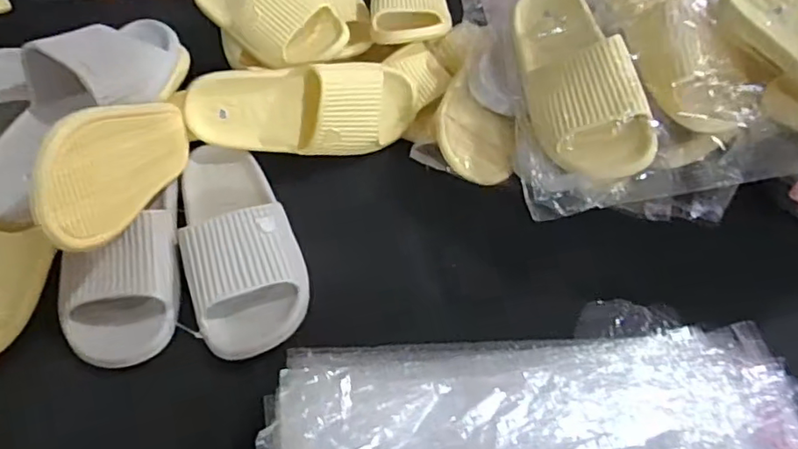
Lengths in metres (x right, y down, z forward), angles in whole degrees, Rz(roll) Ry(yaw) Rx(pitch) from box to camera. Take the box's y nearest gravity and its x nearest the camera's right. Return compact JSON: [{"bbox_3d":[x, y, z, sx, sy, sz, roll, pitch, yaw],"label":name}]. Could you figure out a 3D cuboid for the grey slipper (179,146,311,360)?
[{"bbox_3d":[-0.165,0.010,0.583,0.109,0.059,0.246,-15,54,-12],"label":"grey slipper"}]

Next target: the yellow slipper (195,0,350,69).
[{"bbox_3d":[-0.173,-0.282,0.735,0.099,0.071,0.231,-38,62,-26],"label":"yellow slipper"}]

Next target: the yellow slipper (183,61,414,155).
[{"bbox_3d":[-0.109,-0.134,0.650,0.257,0.104,0.078,-6,20,-10],"label":"yellow slipper"}]

